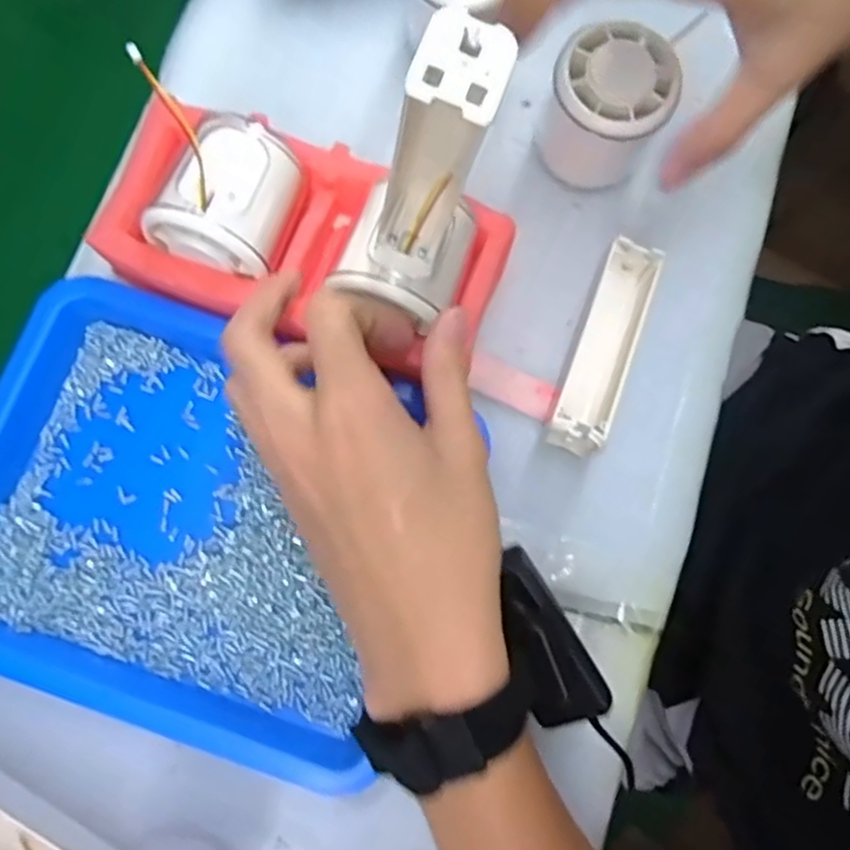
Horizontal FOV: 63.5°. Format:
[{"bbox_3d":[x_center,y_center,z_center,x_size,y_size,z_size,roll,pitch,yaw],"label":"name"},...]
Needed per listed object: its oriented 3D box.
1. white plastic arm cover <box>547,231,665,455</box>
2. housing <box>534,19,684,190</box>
[{"bbox_3d":[0.086,-0.037,0.329,0.027,0.033,0.103,21,79,3],"label":"white plastic arm cover"},{"bbox_3d":[0.088,-0.154,0.339,0.056,0.061,0.054,17,79,2],"label":"housing"}]

